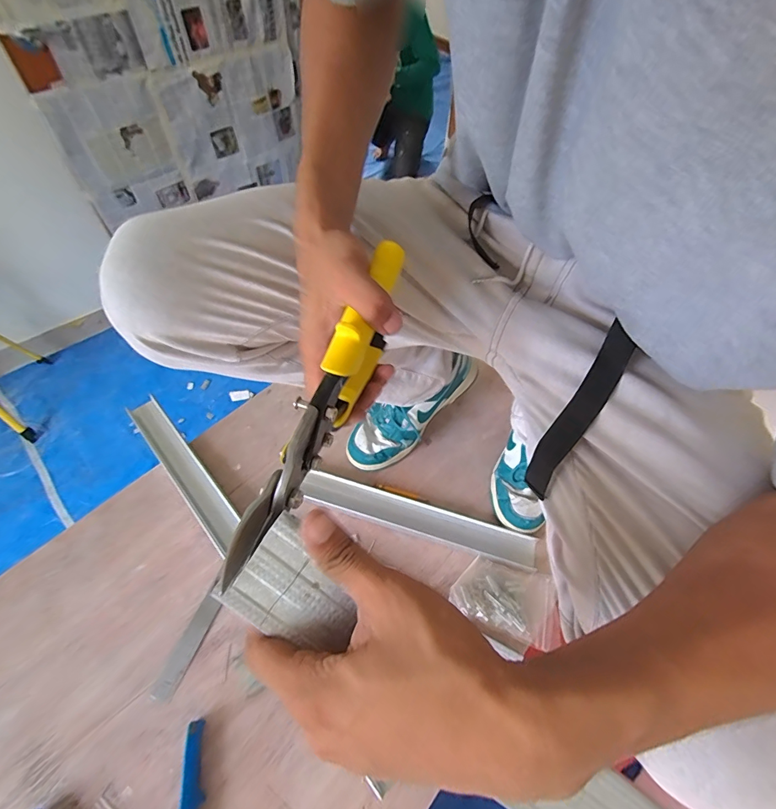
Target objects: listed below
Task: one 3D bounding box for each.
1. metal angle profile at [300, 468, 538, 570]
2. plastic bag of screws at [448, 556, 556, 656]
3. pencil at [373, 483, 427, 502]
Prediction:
[{"bbox_3d":[0.044,0.176,0.649,0.370,0.019,0.055,16,56,8],"label":"metal angle profile"},{"bbox_3d":[0.165,0.277,0.590,0.138,0.016,0.101,20,57,11],"label":"plastic bag of screws"},{"bbox_3d":[0.021,0.145,0.682,0.089,0.006,0.009,14,56,7],"label":"pencil"}]

